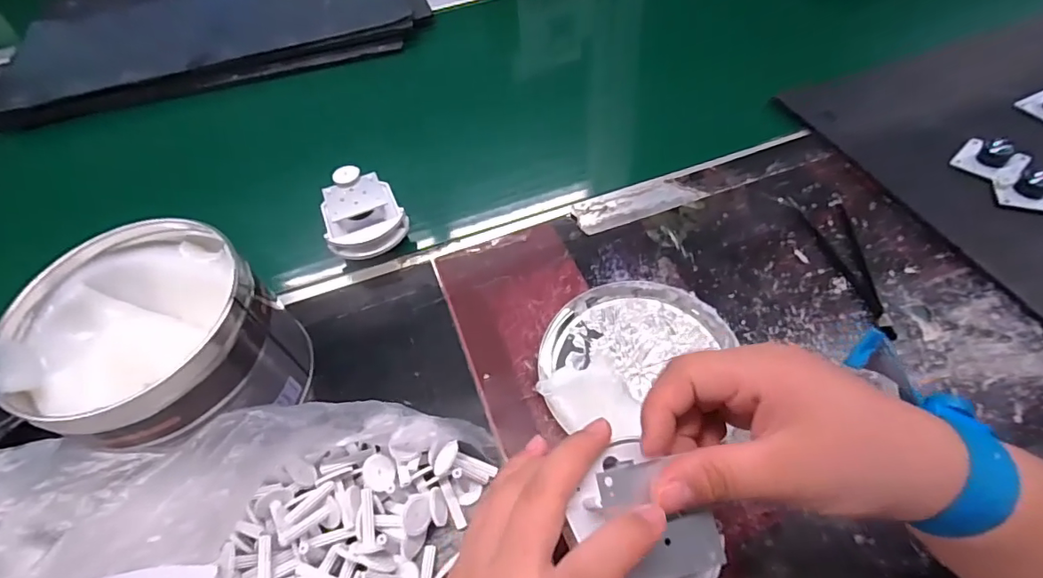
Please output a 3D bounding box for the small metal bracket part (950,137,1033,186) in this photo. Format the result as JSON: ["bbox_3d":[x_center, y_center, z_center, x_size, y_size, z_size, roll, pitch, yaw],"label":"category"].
[{"bbox_3d":[0.378,-0.108,0.406,0.046,0.026,0.042,-36,59,-20],"label":"small metal bracket part"}]

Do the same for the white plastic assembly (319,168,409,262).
[{"bbox_3d":[-0.129,-0.061,0.416,0.060,0.046,0.059,-21,55,-10],"label":"white plastic assembly"}]

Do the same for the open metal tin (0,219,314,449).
[{"bbox_3d":[-0.212,0.042,0.316,0.121,0.105,0.121,-3,54,3],"label":"open metal tin"}]

